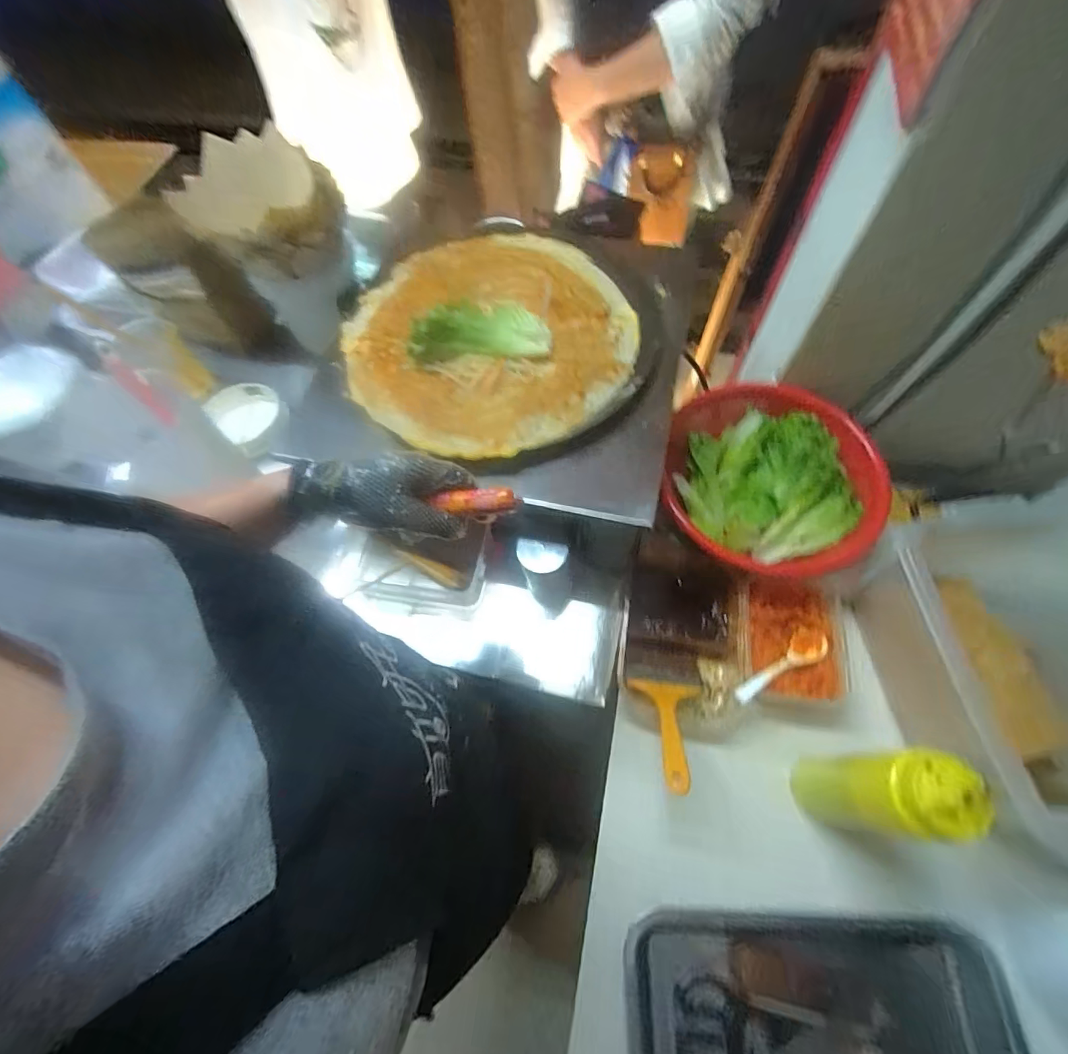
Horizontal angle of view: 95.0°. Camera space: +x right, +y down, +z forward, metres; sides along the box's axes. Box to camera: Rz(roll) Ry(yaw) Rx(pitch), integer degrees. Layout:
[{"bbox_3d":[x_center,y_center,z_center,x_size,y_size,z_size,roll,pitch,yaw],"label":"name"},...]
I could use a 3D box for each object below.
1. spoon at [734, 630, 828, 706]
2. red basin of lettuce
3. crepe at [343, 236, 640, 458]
[{"bbox_3d":[0.293,0.162,0.578,0.154,0.022,0.034,-20,63,-27],"label":"spoon"},{"bbox_3d":[0.313,-0.061,0.672,0.281,0.100,0.260,19,66,12],"label":"red basin of lettuce"},{"bbox_3d":[-0.055,-0.240,0.598,0.345,0.044,0.342,-1,64,3],"label":"crepe"}]

